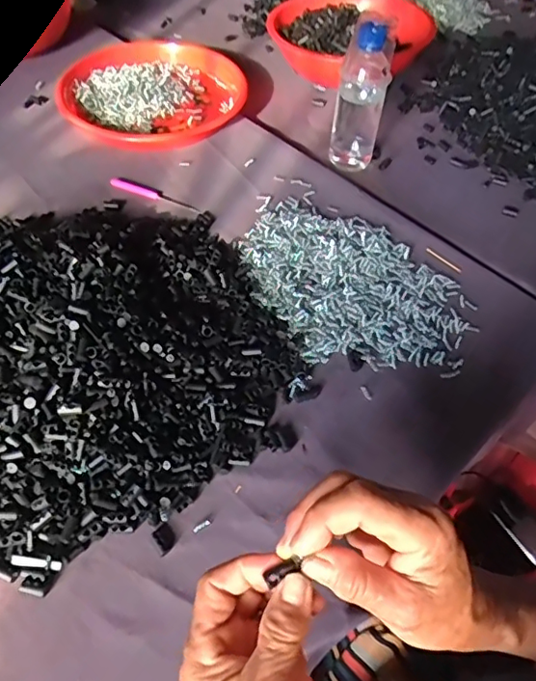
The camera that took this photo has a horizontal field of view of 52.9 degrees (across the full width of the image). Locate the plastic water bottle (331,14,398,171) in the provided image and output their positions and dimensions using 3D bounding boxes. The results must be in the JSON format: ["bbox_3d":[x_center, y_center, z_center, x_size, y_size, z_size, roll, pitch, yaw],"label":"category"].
[{"bbox_3d":[0.112,-0.293,0.651,0.058,0.177,0.054,12,53,6],"label":"plastic water bottle"}]

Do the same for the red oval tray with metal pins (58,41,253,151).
[{"bbox_3d":[-0.166,-0.341,0.741,0.242,0.040,0.242,22,55,13],"label":"red oval tray with metal pins"}]

